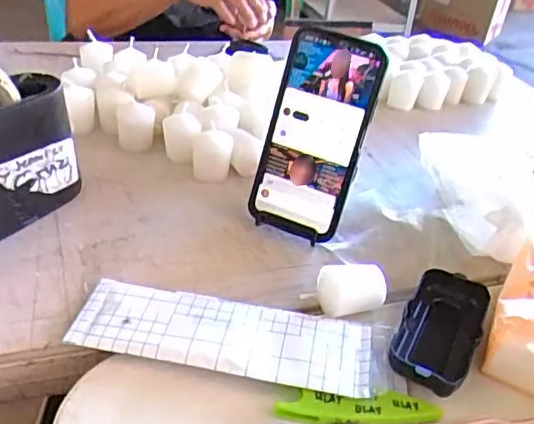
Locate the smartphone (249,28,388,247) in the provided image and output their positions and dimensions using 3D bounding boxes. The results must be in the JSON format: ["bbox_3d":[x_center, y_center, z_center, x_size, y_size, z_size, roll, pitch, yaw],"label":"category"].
[{"bbox_3d":[0.039,-0.061,0.488,0.077,0.164,0.012,20,17,15],"label":"smartphone"}]

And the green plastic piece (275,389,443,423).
[{"bbox_3d":[0.058,0.124,0.373,0.103,0.004,0.021,3,58,-4],"label":"green plastic piece"}]

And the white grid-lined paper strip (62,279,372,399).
[{"bbox_3d":[-0.030,0.082,0.407,0.199,0.006,0.066,9,34,5],"label":"white grid-lined paper strip"}]

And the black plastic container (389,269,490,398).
[{"bbox_3d":[0.124,0.084,0.424,0.052,0.023,0.115,20,36,18],"label":"black plastic container"}]

